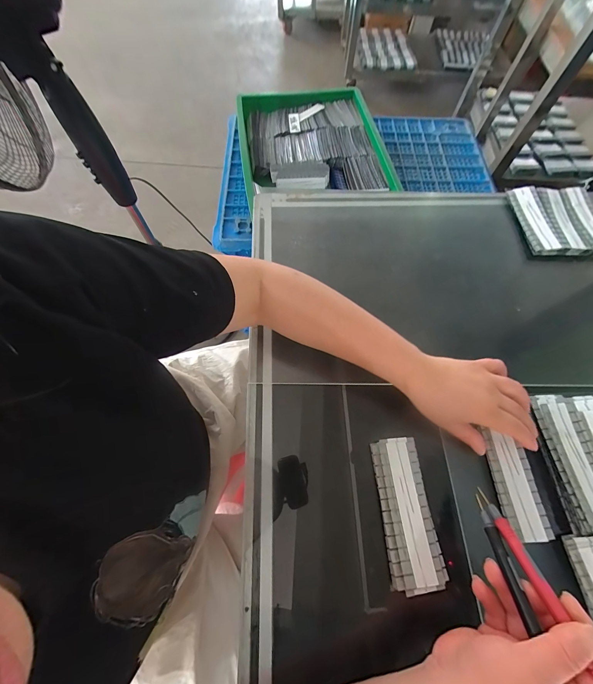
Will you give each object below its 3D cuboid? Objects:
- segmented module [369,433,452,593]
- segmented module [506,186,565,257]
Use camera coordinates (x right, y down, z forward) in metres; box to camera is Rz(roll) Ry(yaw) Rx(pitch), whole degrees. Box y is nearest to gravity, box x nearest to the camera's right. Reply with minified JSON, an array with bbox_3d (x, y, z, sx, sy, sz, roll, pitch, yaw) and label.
[{"bbox_3d":[0.111,0.170,0.290,0.050,0.008,0.133,-5,66,-1],"label":"segmented module"},{"bbox_3d":[0.370,-0.191,0.446,0.039,0.017,0.132,-2,66,0],"label":"segmented module"}]

